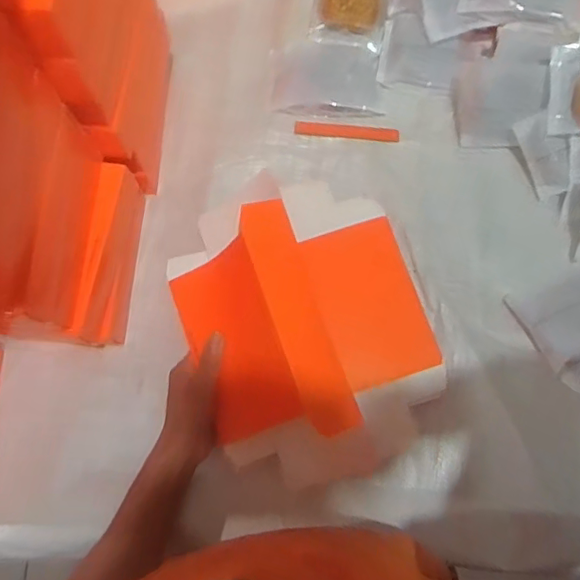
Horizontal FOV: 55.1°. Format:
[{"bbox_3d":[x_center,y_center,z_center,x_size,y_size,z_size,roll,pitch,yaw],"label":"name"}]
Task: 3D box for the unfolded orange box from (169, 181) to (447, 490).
[{"bbox_3d":[0.017,0.025,0.528,0.225,0.107,0.292,-19,75,-3],"label":"unfolded orange box"}]

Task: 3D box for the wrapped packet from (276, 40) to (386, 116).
[{"bbox_3d":[0.042,-0.239,0.628,0.115,0.025,0.081,1,74,2],"label":"wrapped packet"}]

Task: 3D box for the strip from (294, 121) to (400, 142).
[{"bbox_3d":[0.065,-0.182,0.635,0.117,0.008,0.017,3,74,3],"label":"strip"}]

